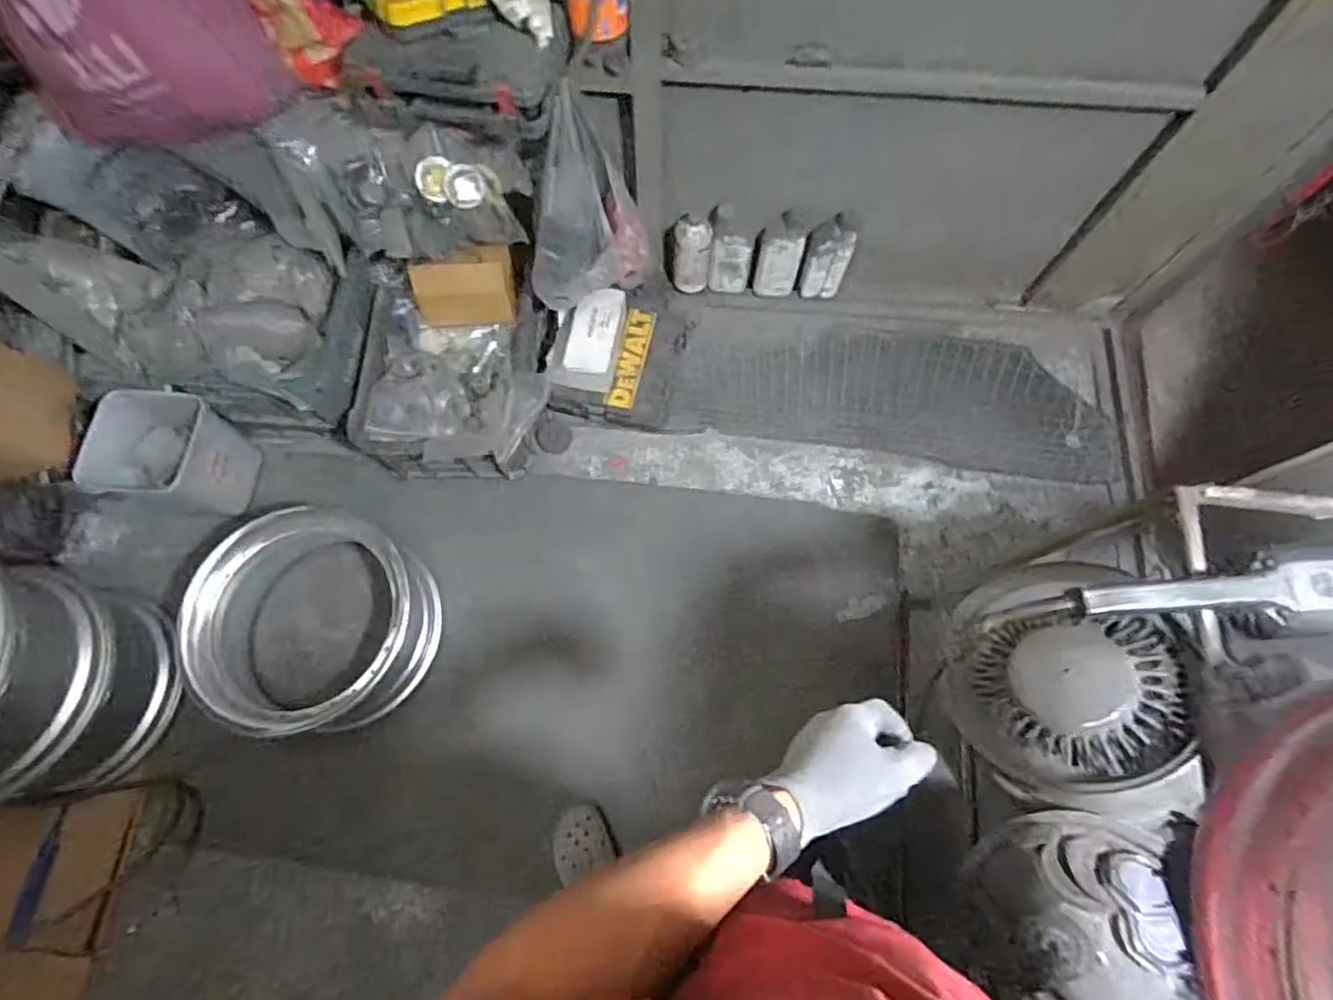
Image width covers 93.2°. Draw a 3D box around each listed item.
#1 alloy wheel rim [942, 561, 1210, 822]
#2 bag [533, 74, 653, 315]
[{"bbox_3d":[0.671,0.313,1.079,0.336,0.181,0.385,-6,67,31],"label":"alloy wheel rim"},{"bbox_3d":[-0.150,-0.558,1.230,0.226,0.346,0.207,6,71,1],"label":"bag"}]

